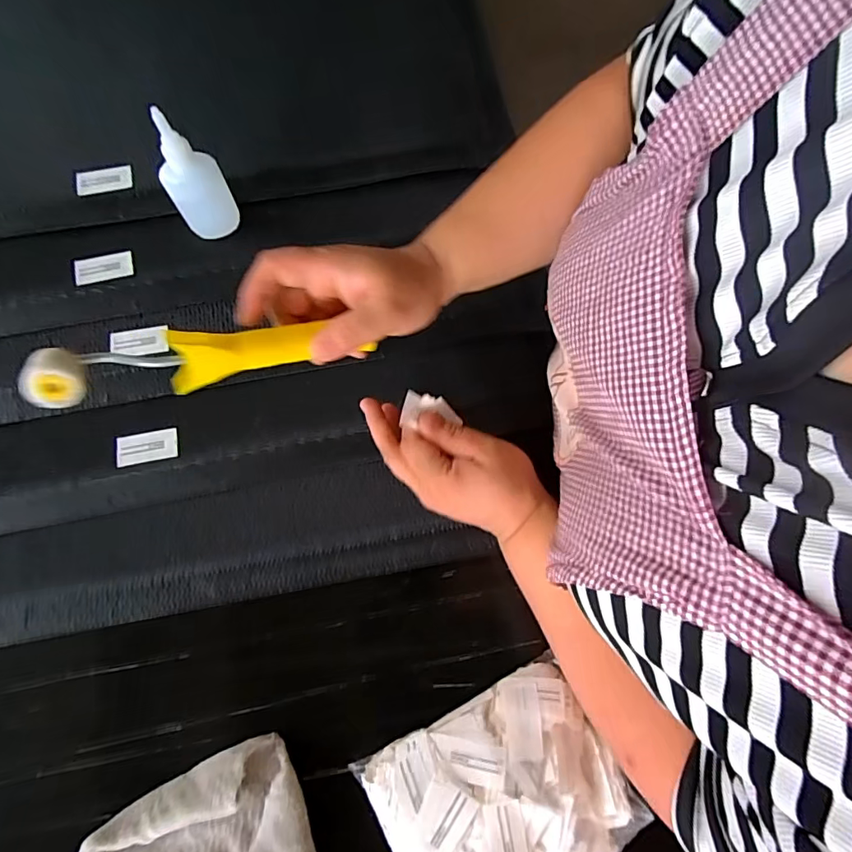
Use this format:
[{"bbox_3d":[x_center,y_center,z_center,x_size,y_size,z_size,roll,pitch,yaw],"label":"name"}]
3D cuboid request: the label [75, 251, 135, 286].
[{"bbox_3d":[-0.300,-0.148,0.457,0.051,0.004,0.026,-13,84,-6],"label":"label"}]

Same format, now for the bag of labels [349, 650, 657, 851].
[{"bbox_3d":[0.056,0.262,0.350,0.169,0.038,0.126,-26,75,-10],"label":"bag of labels"}]

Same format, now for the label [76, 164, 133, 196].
[{"bbox_3d":[-0.312,-0.238,0.474,0.050,0.008,0.029,-14,74,-7],"label":"label"}]

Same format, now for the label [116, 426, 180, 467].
[{"bbox_3d":[-0.239,0.017,0.419,0.050,0.004,0.026,-10,73,-5],"label":"label"}]

